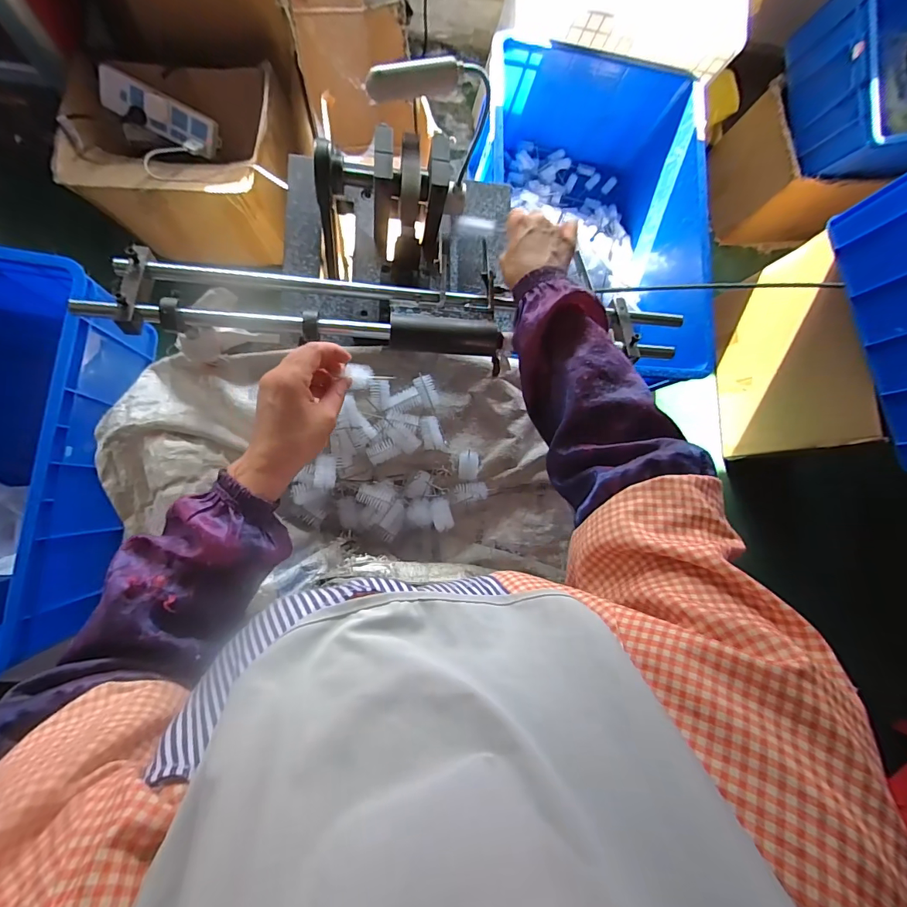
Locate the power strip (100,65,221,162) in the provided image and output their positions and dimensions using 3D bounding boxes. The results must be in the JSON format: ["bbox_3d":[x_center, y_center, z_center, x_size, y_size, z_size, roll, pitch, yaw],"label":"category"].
[{"bbox_3d":[-0.640,-0.740,0.956,0.231,0.027,0.078,21,118,-16],"label":"power strip"}]

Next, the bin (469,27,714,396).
[{"bbox_3d":[0.252,-0.424,0.843,0.394,0.225,0.582,2,84,-6],"label":"bin"}]

